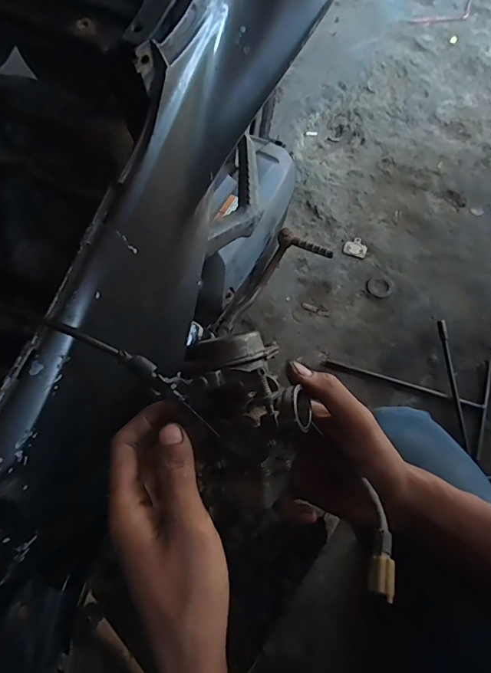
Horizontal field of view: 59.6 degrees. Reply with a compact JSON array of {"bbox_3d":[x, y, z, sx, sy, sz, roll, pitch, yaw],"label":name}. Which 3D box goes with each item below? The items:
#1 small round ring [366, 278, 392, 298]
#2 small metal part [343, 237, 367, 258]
[{"bbox_3d":[0.288,-0.106,0.926,0.049,0.004,0.053,-1,66,2],"label":"small round ring"},{"bbox_3d":[0.254,-0.206,0.980,0.051,0.006,0.053,-1,66,2],"label":"small metal part"}]

